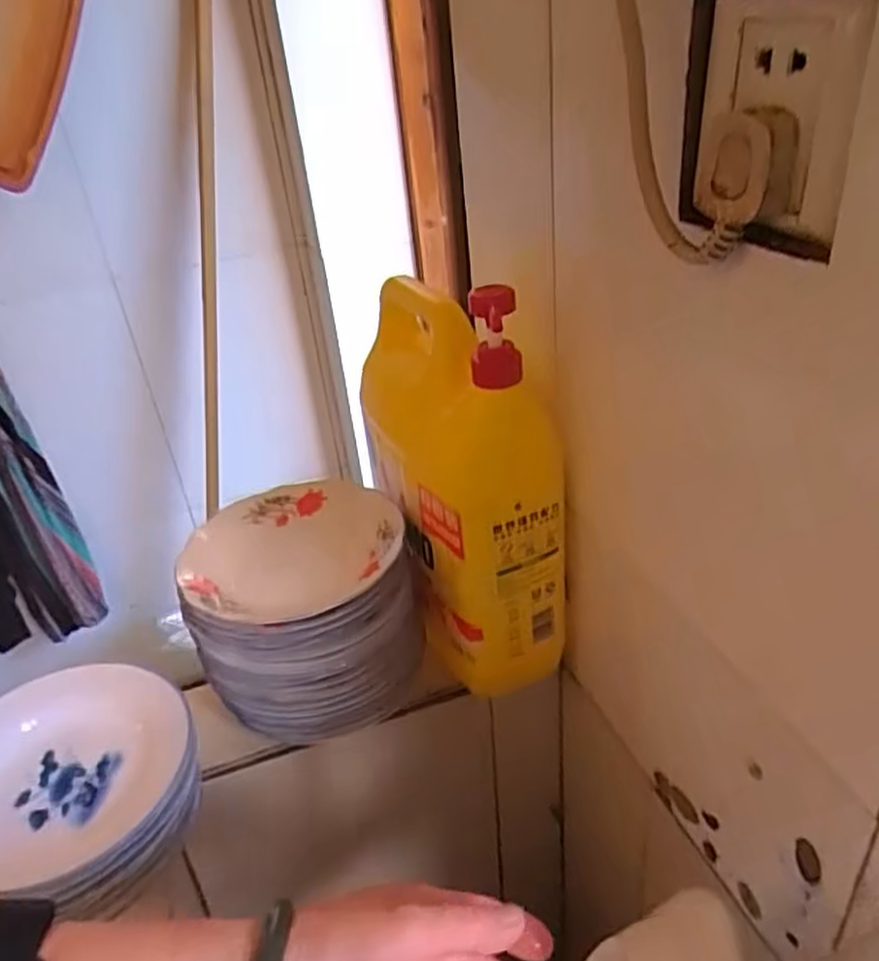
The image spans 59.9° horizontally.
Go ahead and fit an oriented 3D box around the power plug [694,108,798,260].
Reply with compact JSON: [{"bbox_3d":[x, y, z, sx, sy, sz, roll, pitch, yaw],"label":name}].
[{"bbox_3d":[0.126,-0.123,0.320,0.022,0.055,0.034,-22,36,-23],"label":"power plug"}]

